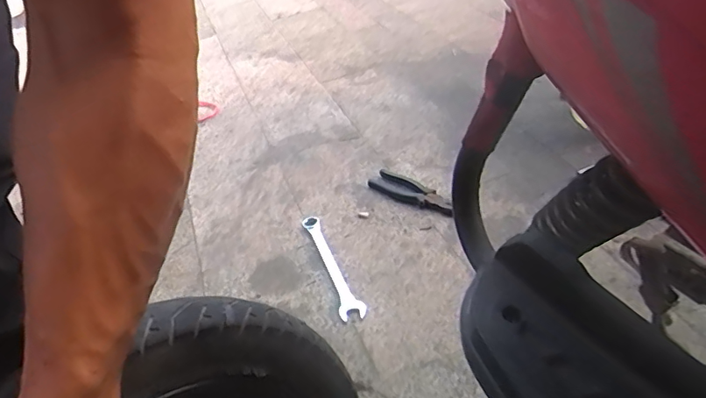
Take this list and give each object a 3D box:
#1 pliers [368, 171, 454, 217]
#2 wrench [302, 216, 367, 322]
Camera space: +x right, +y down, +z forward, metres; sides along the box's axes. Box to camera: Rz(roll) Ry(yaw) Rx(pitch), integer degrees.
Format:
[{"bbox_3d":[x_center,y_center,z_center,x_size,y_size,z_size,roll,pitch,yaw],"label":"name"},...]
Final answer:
[{"bbox_3d":[0.114,-0.013,0.960,0.187,0.016,0.058,25,50,37],"label":"pliers"},{"bbox_3d":[-0.041,0.108,0.845,0.039,0.010,0.251,-20,39,-12],"label":"wrench"}]

